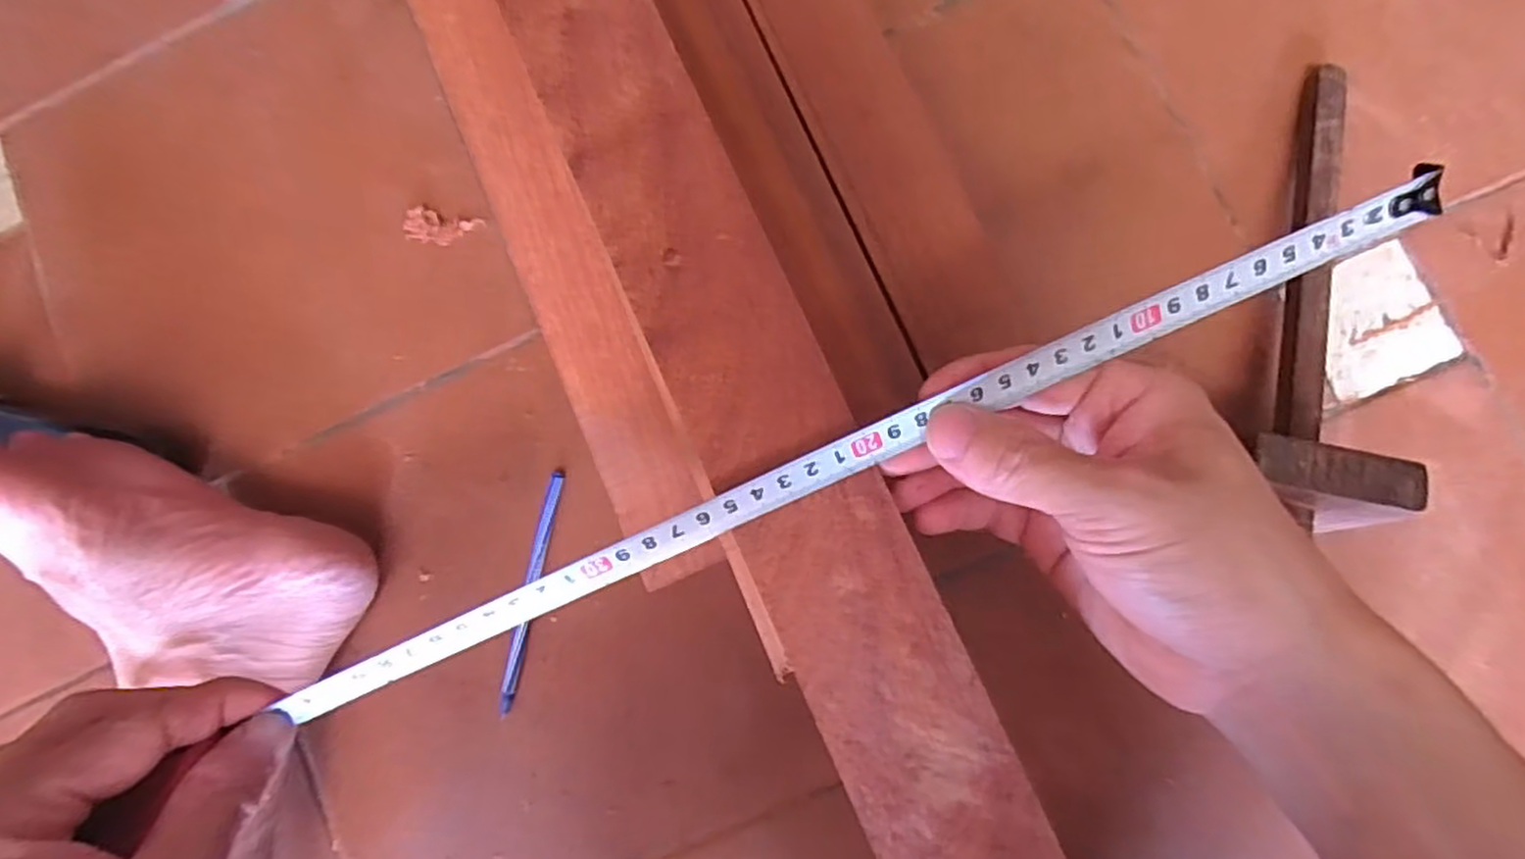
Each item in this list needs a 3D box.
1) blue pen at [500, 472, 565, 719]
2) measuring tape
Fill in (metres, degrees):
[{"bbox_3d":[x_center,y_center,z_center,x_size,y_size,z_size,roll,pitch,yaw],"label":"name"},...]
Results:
[{"bbox_3d":[-0.134,0.093,0.414,0.009,0.007,0.136,11,87,7],"label":"blue pen"},{"bbox_3d":[0.027,0.009,0.243,0.404,0.010,0.016,-25,83,3],"label":"measuring tape"}]

